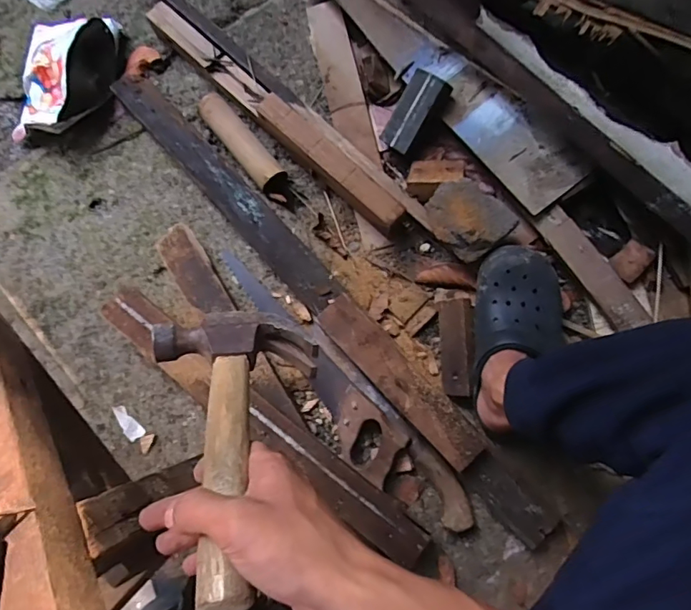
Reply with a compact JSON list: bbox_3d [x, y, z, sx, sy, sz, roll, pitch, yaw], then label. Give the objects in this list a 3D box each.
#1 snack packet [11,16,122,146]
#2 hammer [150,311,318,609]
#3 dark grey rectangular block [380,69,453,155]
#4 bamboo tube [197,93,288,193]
[{"bbox_3d":[-0.476,-0.380,0.804,0.178,0.098,0.201,7,81,3],"label":"snack packet"},{"bbox_3d":[-0.072,0.084,0.326,0.114,0.050,0.215,-12,40,-2],"label":"hammer"},{"bbox_3d":[0.099,-0.288,0.732,0.057,0.037,0.114,39,109,9],"label":"dark grey rectangular block"},{"bbox_3d":[-0.172,-0.262,0.797,0.054,0.042,0.199,-39,81,-4],"label":"bamboo tube"}]

